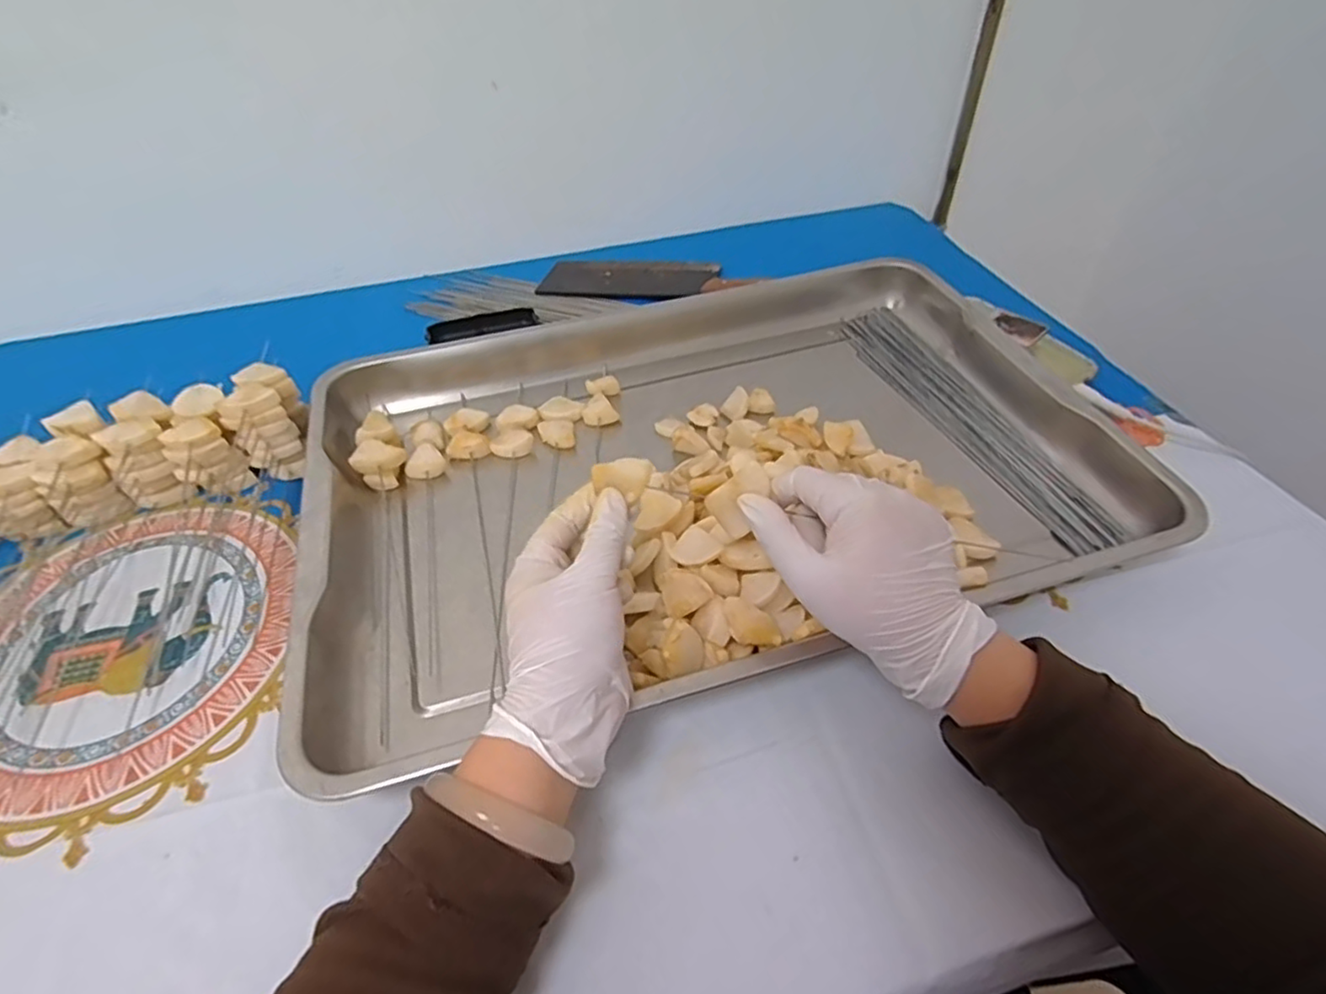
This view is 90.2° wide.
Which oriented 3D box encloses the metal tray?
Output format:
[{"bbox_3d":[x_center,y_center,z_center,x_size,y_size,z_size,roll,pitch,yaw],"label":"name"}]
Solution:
[{"bbox_3d":[0.028,-0.040,0.526,0.574,0.052,0.411,-13,47,-10],"label":"metal tray"}]

